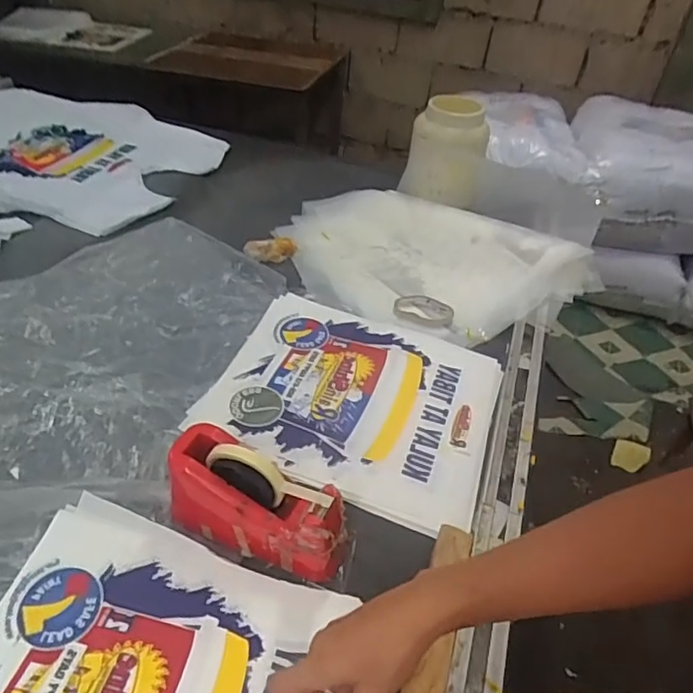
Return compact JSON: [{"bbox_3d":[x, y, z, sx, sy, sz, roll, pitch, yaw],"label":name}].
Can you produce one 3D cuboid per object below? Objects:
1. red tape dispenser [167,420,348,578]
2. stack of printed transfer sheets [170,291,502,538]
[{"bbox_3d":[-0.097,0.167,0.601,0.207,0.109,0.072,22,44,17],"label":"red tape dispenser"},{"bbox_3d":[0.016,0.059,0.799,0.379,0.018,0.334,17,41,15],"label":"stack of printed transfer sheets"}]

